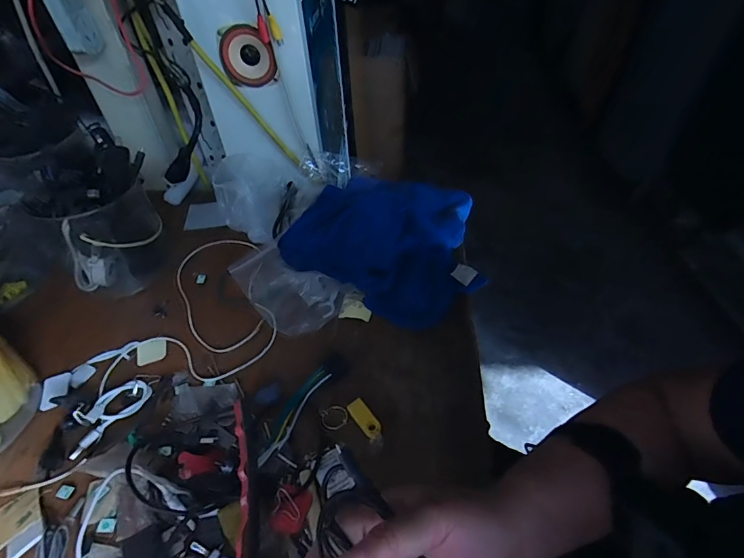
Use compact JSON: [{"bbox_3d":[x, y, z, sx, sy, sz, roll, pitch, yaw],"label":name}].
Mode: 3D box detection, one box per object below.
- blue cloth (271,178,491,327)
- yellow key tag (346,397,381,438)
[{"bbox_3d":[0.029,-0.065,0.542,0.243,0.052,0.233,21,49,24],"label":"blue cloth"},{"bbox_3d":[-0.007,0.131,0.387,0.017,0.005,0.040,-28,49,-24],"label":"yellow key tag"}]

